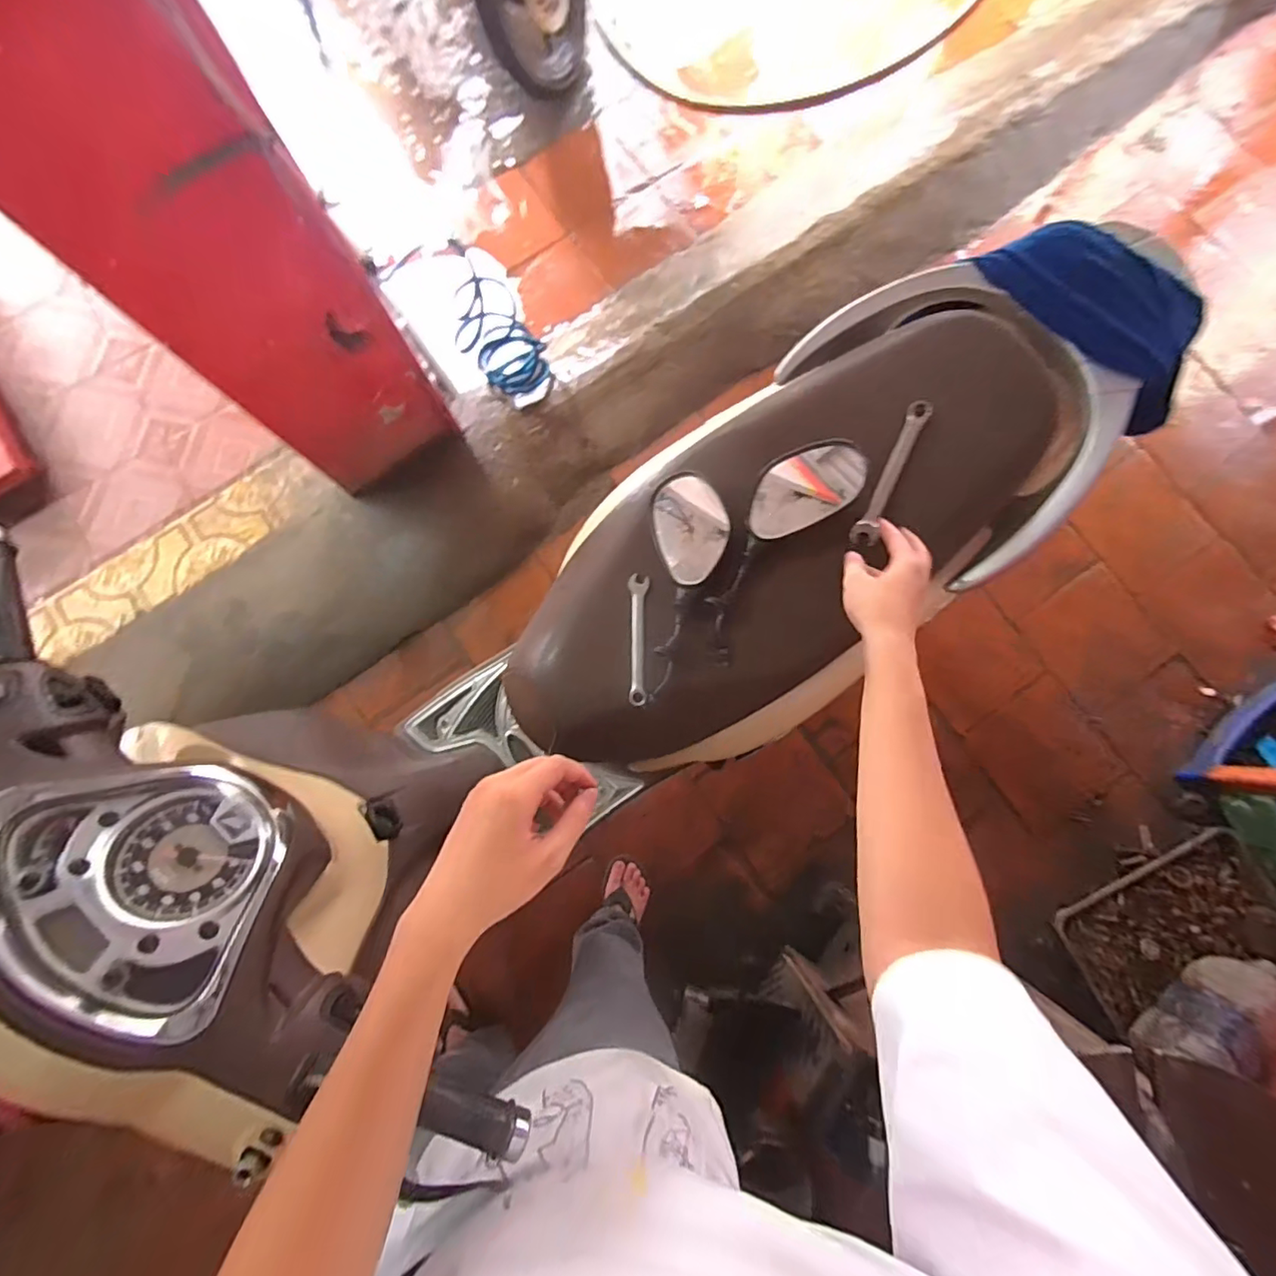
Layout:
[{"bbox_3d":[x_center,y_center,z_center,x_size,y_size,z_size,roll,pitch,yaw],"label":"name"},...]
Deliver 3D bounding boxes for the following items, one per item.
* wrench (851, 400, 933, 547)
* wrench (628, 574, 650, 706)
[{"bbox_3d":[0.286,-0.186,0.629,0.026,0.012,0.170,25,91,5],"label":"wrench"},{"bbox_3d":[0.000,0.002,0.677,0.024,0.012,0.156,2,81,1],"label":"wrench"}]

